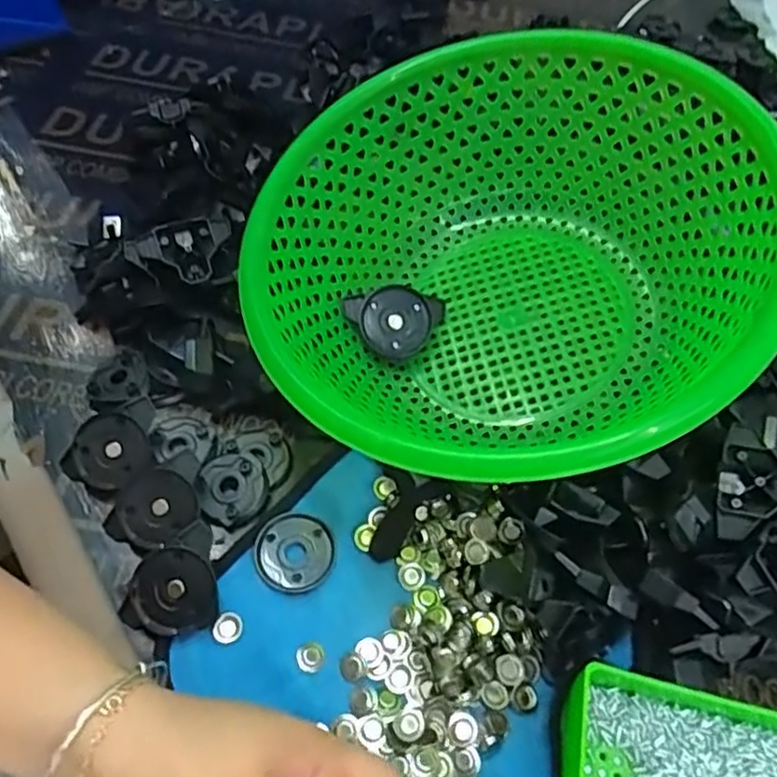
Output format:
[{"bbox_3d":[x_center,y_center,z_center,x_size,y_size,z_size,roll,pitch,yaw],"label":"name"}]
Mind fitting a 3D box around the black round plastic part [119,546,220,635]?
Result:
[{"bbox_3d":[-0.110,0.101,0.341,0.046,0.014,0.041,0,85,-6],"label":"black round plastic part"}]

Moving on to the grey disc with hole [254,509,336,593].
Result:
[{"bbox_3d":[-0.050,0.088,0.366,0.043,0.006,0.042,2,57,-4],"label":"grey disc with hole"}]

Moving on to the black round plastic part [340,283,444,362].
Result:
[{"bbox_3d":[0.005,-0.040,0.407,0.057,0.010,0.043,-15,93,0],"label":"black round plastic part"}]

